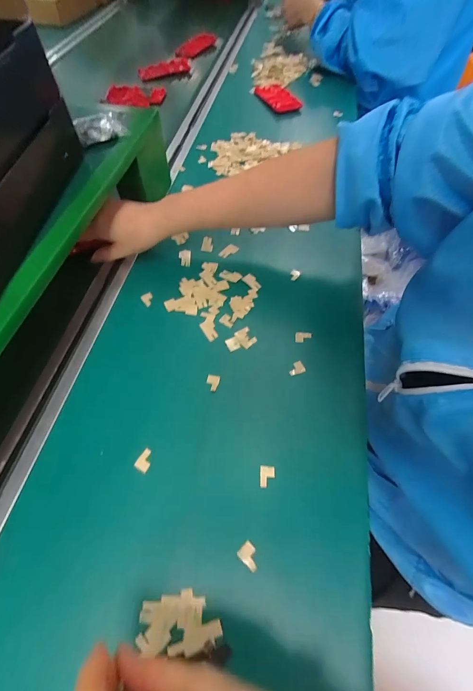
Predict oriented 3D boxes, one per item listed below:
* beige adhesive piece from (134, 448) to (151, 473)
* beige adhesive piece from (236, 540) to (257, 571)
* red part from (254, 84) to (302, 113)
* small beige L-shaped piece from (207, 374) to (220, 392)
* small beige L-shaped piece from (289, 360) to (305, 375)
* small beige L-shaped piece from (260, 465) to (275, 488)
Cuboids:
[{"bbox_3d":[-0.085,0.106,0.290,0.013,0.004,0.019,25,62,15],"label":"beige adhesive piece"},{"bbox_3d":[0.011,0.171,0.254,0.014,0.004,0.019,-41,66,-21],"label":"beige adhesive piece"},{"bbox_3d":[0.090,-0.529,0.664,0.058,0.015,0.131,-17,60,-9],"label":"red part"},{"bbox_3d":[-0.025,0.039,0.330,0.013,0.004,0.018,5,59,4],"label":"small beige L-shaped piece"},{"bbox_3d":[0.065,0.024,0.341,0.018,0.004,0.015,-18,58,-2],"label":"small beige L-shaped piece"},{"bbox_3d":[0.028,0.119,0.284,0.013,0.004,0.019,1,59,1],"label":"small beige L-shaped piece"}]

